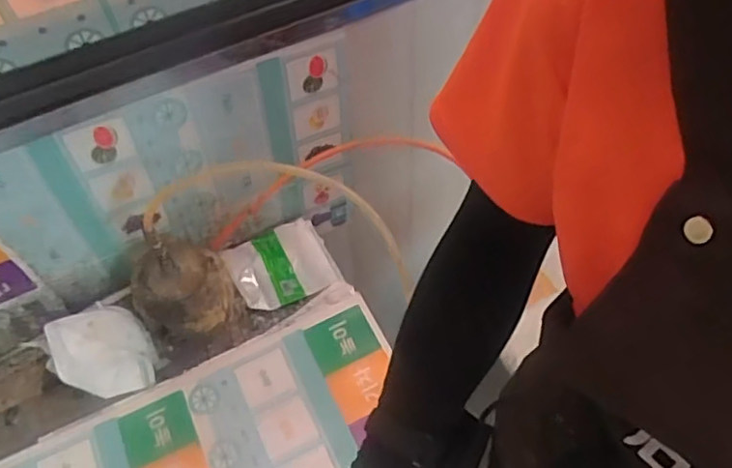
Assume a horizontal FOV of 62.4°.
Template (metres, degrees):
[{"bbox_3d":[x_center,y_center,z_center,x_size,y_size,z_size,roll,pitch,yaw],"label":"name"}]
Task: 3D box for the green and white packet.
[{"bbox_3d":[-0.127,0.044,0.901,0.147,0.042,0.138,-24,59,-13],"label":"green and white packet"}]

